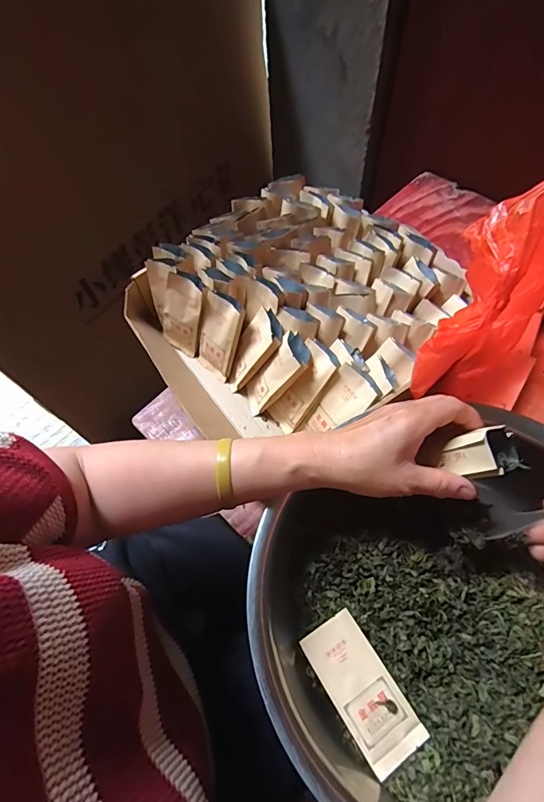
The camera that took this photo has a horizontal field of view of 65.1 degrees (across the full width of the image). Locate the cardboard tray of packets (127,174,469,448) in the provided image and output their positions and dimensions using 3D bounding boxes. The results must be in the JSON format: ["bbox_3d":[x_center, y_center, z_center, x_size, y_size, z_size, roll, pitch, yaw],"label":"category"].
[{"bbox_3d":[0.025,-0.102,0.536,0.315,0.131,0.316,-41,67,-16],"label":"cardboard tray of packets"}]

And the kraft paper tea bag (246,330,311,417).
[{"bbox_3d":[0.004,-0.025,0.495,0.029,0.110,0.046,-1,56,-37],"label":"kraft paper tea bag"}]

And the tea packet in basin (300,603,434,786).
[{"bbox_3d":[0.076,0.242,0.359,0.052,0.007,0.110,-31,65,-12],"label":"tea packet in basin"}]

